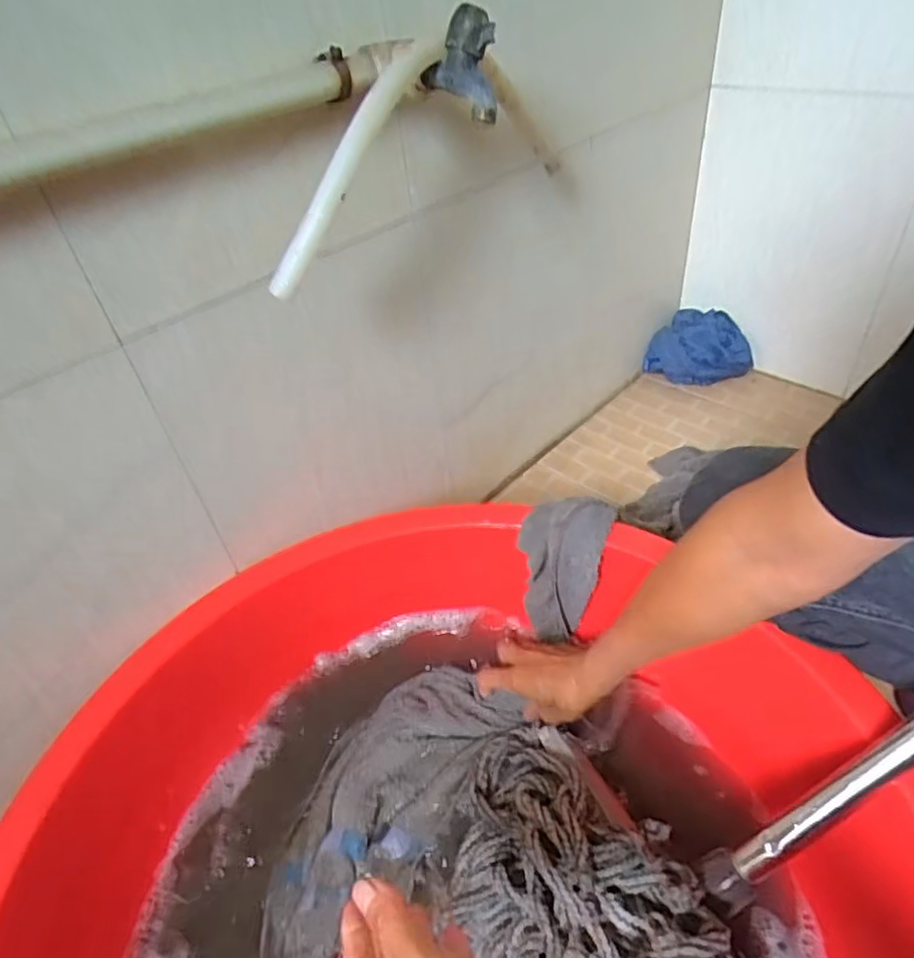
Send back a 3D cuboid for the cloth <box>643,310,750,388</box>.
[{"bbox_3d":[0.434,-0.239,1.112,0.171,0.081,0.127,13,46,20],"label":"cloth"}]

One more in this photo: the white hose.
[{"bbox_3d":[-0.070,-0.222,0.428,0.027,0.035,0.215,28,87,32],"label":"white hose"}]

